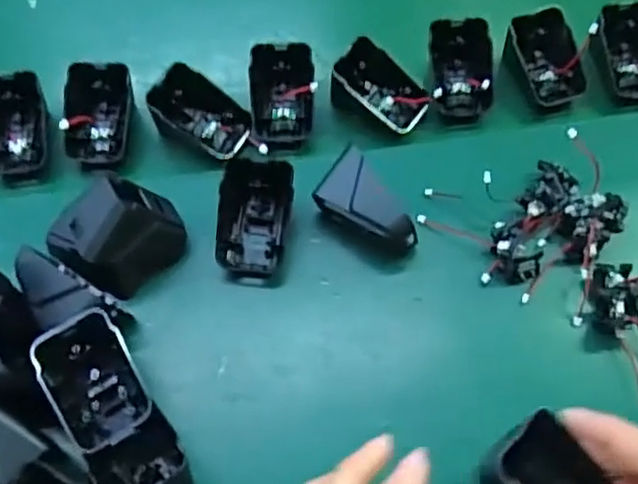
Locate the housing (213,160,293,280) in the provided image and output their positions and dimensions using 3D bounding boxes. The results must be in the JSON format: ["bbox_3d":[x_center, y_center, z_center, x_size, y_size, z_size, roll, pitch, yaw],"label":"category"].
[{"bbox_3d":[-0.040,-0.014,0.418,0.044,0.050,0.063,7,62,5],"label":"housing"}]

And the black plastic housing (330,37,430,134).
[{"bbox_3d":[0.046,-0.109,0.471,0.062,0.035,0.045,32,66,17],"label":"black plastic housing"}]

